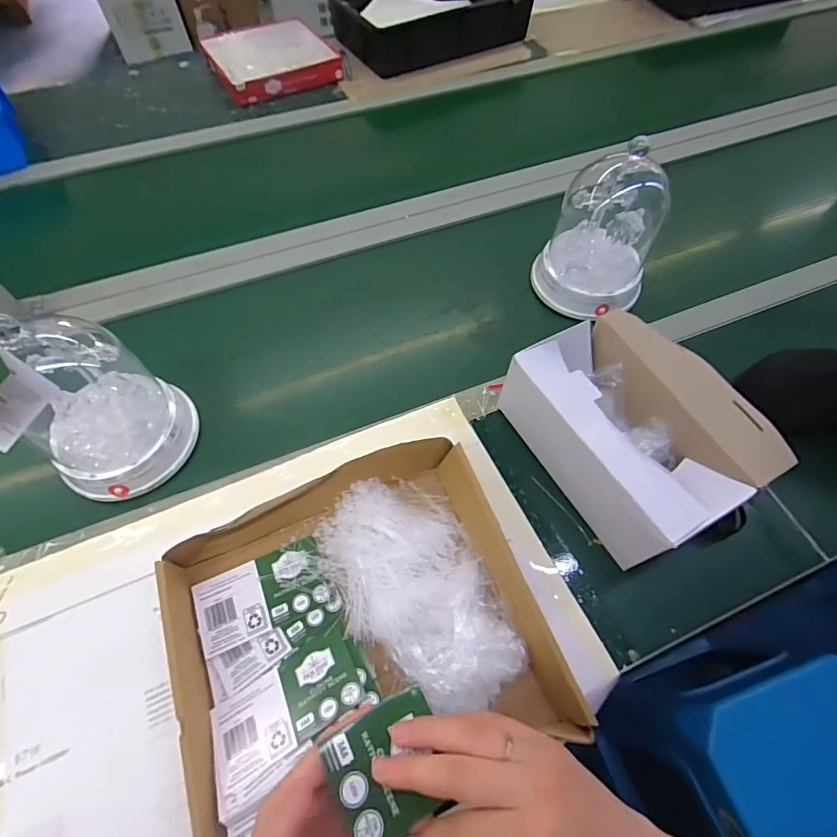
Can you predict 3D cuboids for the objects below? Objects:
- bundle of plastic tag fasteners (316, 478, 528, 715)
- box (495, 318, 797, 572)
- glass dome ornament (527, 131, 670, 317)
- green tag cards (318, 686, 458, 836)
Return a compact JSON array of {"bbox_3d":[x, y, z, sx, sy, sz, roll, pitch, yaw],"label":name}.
[{"bbox_3d":[-0.003,0.161,0.447,0.137,0.038,0.226,-29,65,-16],"label":"bundle of plastic tag fasteners"},{"bbox_3d":[0.227,0.011,0.497,0.170,0.103,0.224,-27,64,-15],"label":"box"},{"bbox_3d":[0.240,-0.242,0.588,0.139,0.190,0.122,21,62,11],"label":"glass dome ornament"},{"bbox_3d":[-0.015,0.210,0.275,0.064,0.012,0.067,-23,63,-13],"label":"green tag cards"}]

